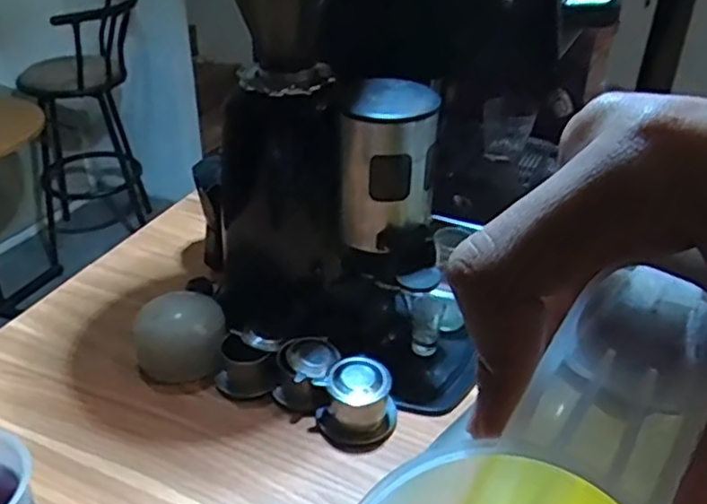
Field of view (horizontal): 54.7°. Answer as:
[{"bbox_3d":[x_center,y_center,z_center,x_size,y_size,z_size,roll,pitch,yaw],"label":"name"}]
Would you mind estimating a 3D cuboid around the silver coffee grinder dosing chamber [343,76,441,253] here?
[{"bbox_3d":[0.043,-0.101,0.780,0.108,0.175,0.085,2,33,2],"label":"silver coffee grinder dosing chamber"}]

